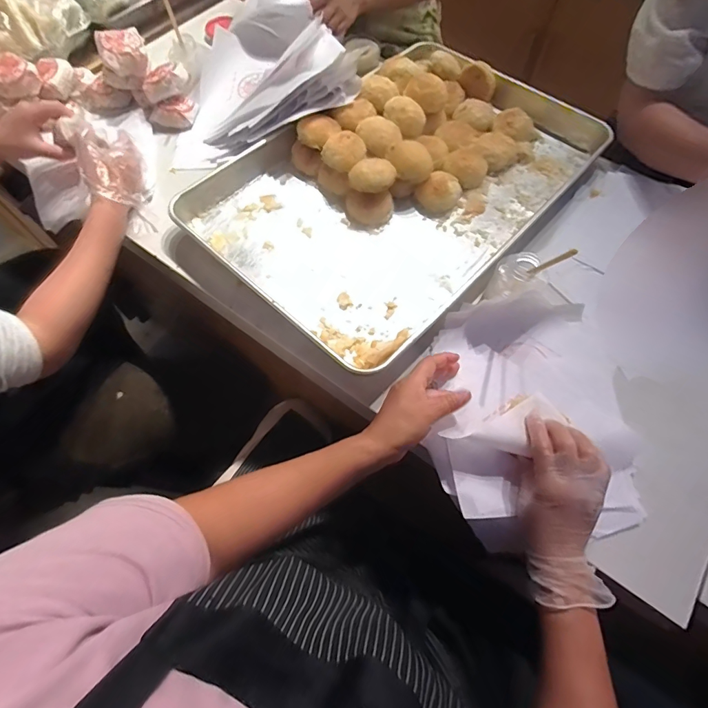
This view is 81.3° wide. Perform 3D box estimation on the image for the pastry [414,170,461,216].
[{"bbox_3d":[0.131,-0.245,0.628,0.064,0.036,0.052,-22,67,-10],"label":"pastry"}]

